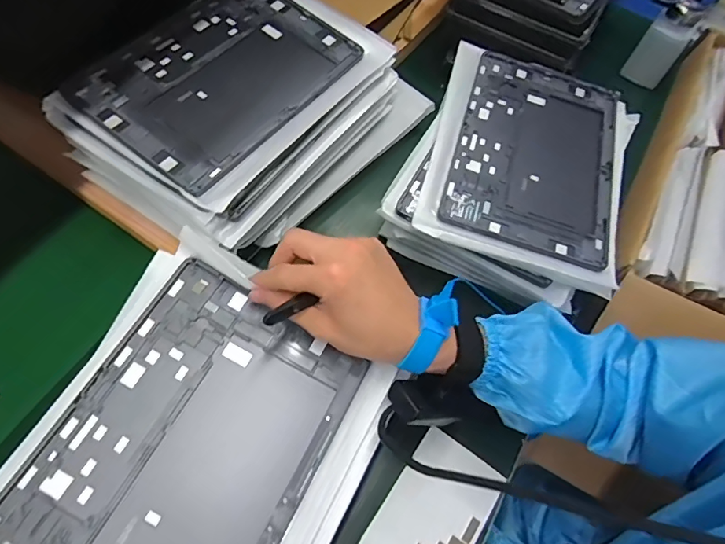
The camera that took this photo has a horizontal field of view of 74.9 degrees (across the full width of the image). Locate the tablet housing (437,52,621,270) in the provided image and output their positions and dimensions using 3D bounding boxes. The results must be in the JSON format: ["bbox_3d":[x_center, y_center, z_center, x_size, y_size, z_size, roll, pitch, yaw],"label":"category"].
[{"bbox_3d":[0.188,-0.133,0.512,0.165,0.014,0.265,17,63,5],"label":"tablet housing"}]

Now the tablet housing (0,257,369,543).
[{"bbox_3d":[-0.123,0.128,0.322,0.166,0.007,0.244,28,63,2],"label":"tablet housing"}]

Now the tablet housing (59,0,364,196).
[{"bbox_3d":[-0.145,-0.207,0.476,0.187,0.011,0.253,37,64,7],"label":"tablet housing"}]

